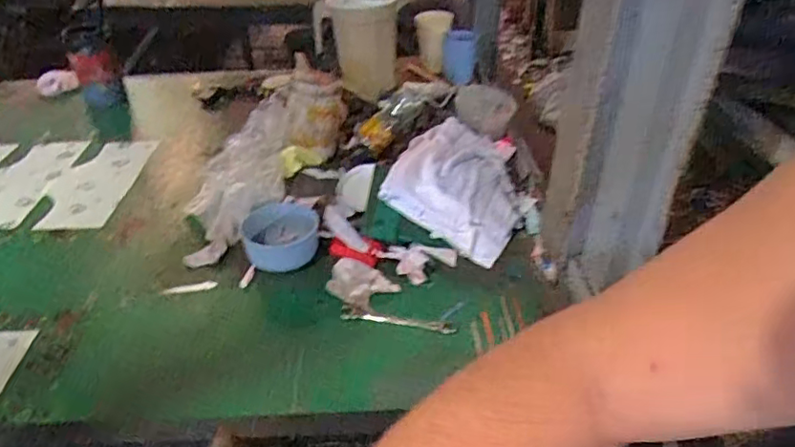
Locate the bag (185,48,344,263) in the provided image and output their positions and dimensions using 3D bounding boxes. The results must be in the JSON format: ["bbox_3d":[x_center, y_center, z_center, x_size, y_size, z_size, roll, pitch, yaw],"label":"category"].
[{"bbox_3d":[-0.235,-0.132,0.952,0.147,0.187,0.409,17,37,22],"label":"bag"}]

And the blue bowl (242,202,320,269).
[{"bbox_3d":[-0.169,0.018,0.829,0.114,0.055,0.094,-7,35,-10],"label":"blue bowl"}]

